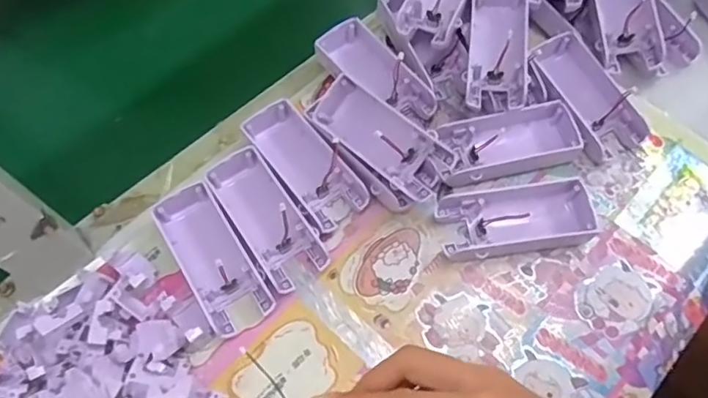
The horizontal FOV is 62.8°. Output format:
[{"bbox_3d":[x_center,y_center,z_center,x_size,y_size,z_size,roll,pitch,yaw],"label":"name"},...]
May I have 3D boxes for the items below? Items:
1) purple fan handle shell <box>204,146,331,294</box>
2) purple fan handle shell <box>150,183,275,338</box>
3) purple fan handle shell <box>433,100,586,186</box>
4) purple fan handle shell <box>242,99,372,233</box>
[{"bbox_3d":[-0.063,0.015,0.423,0.043,0.029,0.106,-32,68,-14],"label":"purple fan handle shell"},{"bbox_3d":[-0.100,0.042,0.410,0.043,0.028,0.106,-31,67,-13],"label":"purple fan handle shell"},{"bbox_3d":[0.118,-0.043,0.446,0.102,0.023,0.048,-15,65,-7],"label":"purple fan handle shell"},{"bbox_3d":[-0.036,-0.027,0.440,0.045,0.031,0.104,-34,68,-15],"label":"purple fan handle shell"}]

